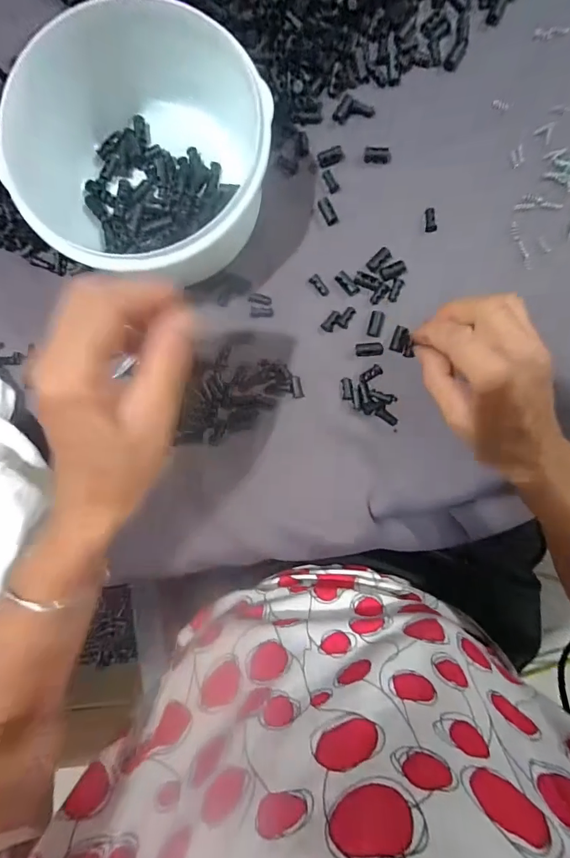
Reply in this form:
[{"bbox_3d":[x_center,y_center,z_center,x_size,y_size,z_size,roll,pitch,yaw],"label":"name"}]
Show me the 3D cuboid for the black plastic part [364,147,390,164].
[{"bbox_3d":[0.070,-0.206,0.305,0.019,0.007,0.008,1,91,2],"label":"black plastic part"}]

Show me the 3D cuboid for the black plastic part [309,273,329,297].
[{"bbox_3d":[0.027,-0.110,0.310,0.008,0.004,0.018,-41,89,2],"label":"black plastic part"}]

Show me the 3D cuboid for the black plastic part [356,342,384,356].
[{"bbox_3d":[0.064,-0.061,0.307,0.020,0.004,0.010,-3,91,2],"label":"black plastic part"}]

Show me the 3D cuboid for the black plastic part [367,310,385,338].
[{"bbox_3d":[0.069,-0.080,0.307,0.011,0.004,0.019,14,92,2],"label":"black plastic part"}]

